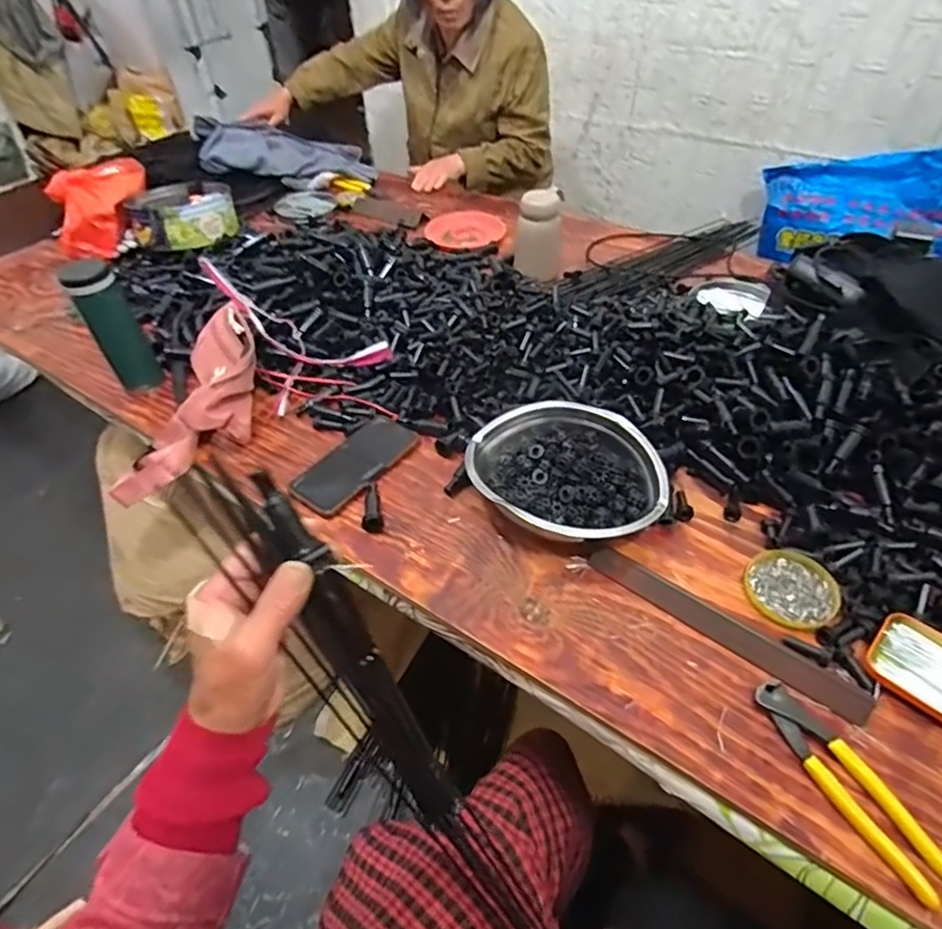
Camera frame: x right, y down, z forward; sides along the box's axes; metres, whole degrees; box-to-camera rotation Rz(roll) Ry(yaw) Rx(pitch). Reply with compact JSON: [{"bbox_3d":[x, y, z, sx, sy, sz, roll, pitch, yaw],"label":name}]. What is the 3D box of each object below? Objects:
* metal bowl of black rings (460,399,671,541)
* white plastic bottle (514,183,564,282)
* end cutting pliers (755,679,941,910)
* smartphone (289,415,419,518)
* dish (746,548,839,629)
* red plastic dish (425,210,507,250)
[{"bbox_3d":[0.103,0.013,0.657,0.210,0.058,0.190,1,46,4],"label":"metal bowl of black rings"},{"bbox_3d":[0.122,-0.404,1.050,0.084,0.155,0.069,2,46,5],"label":"white plastic bottle"},{"bbox_3d":[0.290,0.244,0.453,0.040,0.015,0.163,-21,48,-17],"label":"end cutting pliers"},{"bbox_3d":[-0.142,-0.003,0.722,0.080,0.008,0.164,25,52,25],"label":"smartphone"},{"bbox_3d":[0.316,0.121,0.575,0.082,0.009,0.082,-1,46,2],"label":"dish"},{"bbox_3d":[-0.013,-0.475,1.194,0.148,0.027,0.184,13,48,15],"label":"red plastic dish"}]

